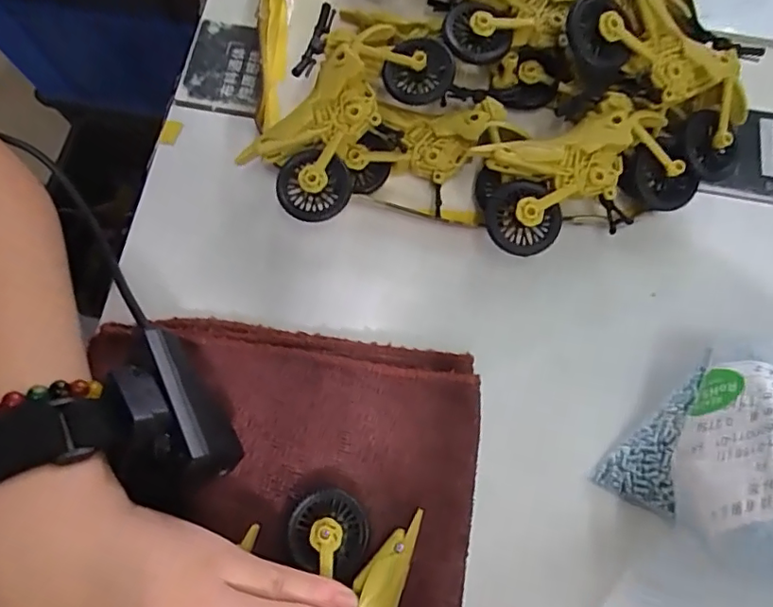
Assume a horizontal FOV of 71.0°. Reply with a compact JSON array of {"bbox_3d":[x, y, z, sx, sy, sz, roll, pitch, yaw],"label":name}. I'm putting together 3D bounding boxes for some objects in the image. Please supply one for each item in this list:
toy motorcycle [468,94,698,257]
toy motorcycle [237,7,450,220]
[{"bbox_3d":[0.108,-0.067,0.289,0.125,0.045,0.060,-21,73,-7],"label":"toy motorcycle"},{"bbox_3d":[-0.026,-0.101,0.293,0.072,0.047,0.113,38,76,11],"label":"toy motorcycle"}]

